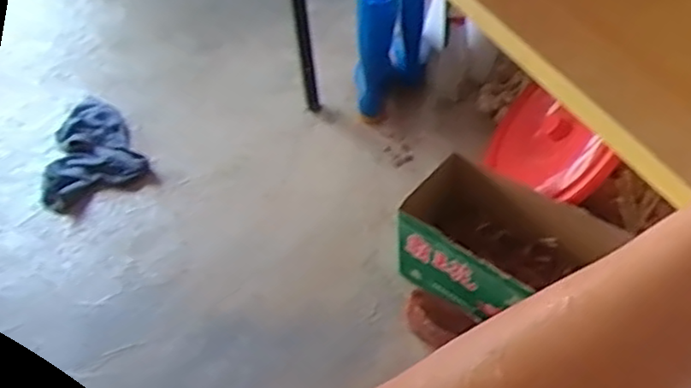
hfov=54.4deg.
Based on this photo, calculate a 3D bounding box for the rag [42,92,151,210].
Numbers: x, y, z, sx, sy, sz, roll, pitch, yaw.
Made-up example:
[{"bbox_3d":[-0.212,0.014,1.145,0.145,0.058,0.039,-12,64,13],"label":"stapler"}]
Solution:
[{"bbox_3d":[-0.604,-0.105,1.544,0.224,0.060,0.333,-25,49,-18],"label":"rag"}]

